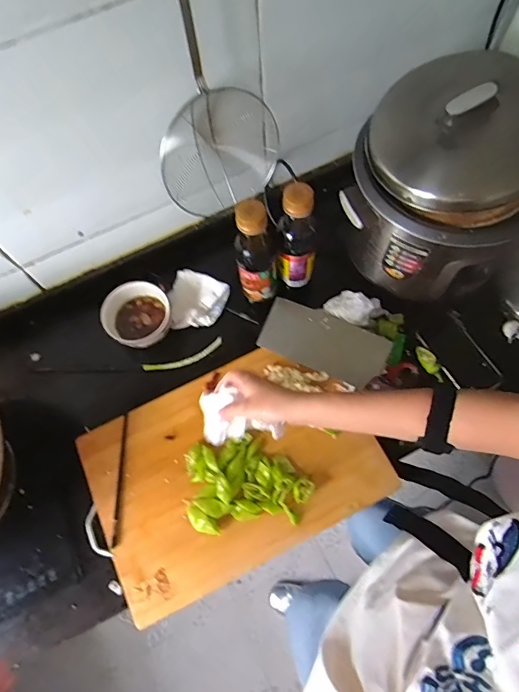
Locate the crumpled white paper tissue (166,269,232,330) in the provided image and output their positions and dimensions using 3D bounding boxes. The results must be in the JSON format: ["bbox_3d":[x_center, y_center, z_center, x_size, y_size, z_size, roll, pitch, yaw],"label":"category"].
[{"bbox_3d":[-0.117,-0.082,0.798,0.105,0.023,0.104,15,69,9],"label":"crumpled white paper tissue"}]

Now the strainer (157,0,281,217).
[{"bbox_3d":[-0.069,-0.350,0.544,0.183,0.443,0.063,-30,69,-9],"label":"strainer"}]

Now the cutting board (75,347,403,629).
[{"bbox_3d":[-0.043,0.180,0.678,0.423,0.032,0.297,-25,68,-7],"label":"cutting board"}]

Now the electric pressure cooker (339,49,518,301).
[{"bbox_3d":[0.272,-0.241,0.652,0.243,0.278,0.239,25,71,13],"label":"electric pressure cooker"}]

